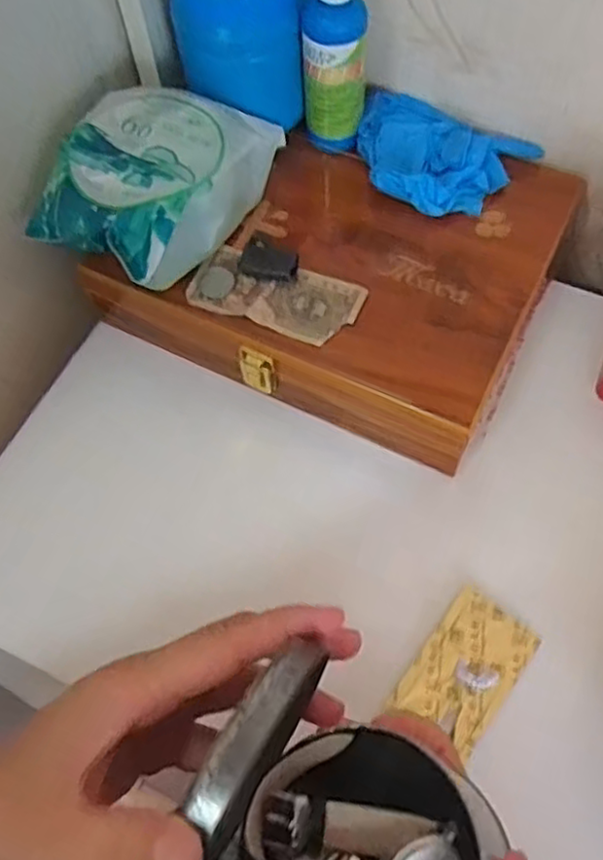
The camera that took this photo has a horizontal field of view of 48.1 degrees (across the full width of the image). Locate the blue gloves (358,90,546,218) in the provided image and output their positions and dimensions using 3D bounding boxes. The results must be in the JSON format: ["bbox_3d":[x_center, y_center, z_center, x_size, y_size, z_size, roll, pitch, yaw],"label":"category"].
[{"bbox_3d":[0.090,-0.184,0.456,0.112,0.022,0.085,24,67,14],"label":"blue gloves"}]

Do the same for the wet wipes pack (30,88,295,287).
[{"bbox_3d":[-0.092,-0.156,0.431,0.105,0.062,0.142,22,67,13],"label":"wet wipes pack"}]

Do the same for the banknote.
[{"bbox_3d":[-0.016,-0.085,0.424,0.104,0.006,0.049,19,66,12],"label":"banknote"}]

